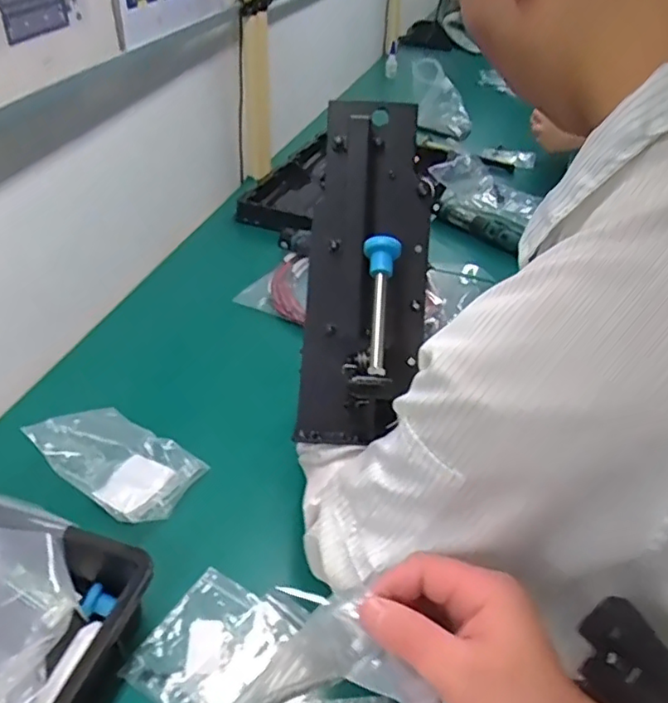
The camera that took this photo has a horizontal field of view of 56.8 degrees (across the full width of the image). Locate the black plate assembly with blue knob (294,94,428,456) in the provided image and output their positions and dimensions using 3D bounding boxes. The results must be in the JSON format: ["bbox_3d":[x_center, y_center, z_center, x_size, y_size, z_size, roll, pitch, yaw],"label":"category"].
[{"bbox_3d":[0.027,-0.059,0.499,0.109,0.286,0.089,6,3,-1],"label":"black plate assembly with blue knob"}]

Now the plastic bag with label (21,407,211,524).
[{"bbox_3d":[-0.257,0.127,0.726,0.180,0.049,0.107,21,43,21],"label":"plastic bag with label"}]

